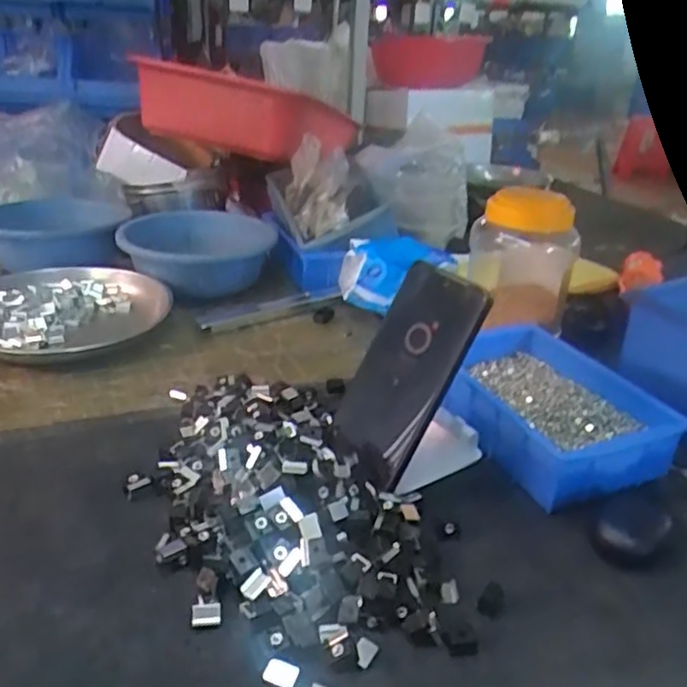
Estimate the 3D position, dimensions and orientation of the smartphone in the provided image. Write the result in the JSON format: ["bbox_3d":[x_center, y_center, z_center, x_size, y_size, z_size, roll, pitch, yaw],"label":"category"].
[{"bbox_3d":[0.045,0.014,0.491,0.010,0.145,0.084,17,11,-44],"label":"smartphone"}]

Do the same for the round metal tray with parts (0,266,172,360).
[{"bbox_3d":[-0.315,-0.037,0.728,0.194,0.031,0.202,2,26,-1],"label":"round metal tray with parts"}]

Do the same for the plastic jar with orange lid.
[{"bbox_3d":[0.191,-0.088,0.714,0.107,0.151,0.085,9,27,13],"label":"plastic jar with orange lid"}]

